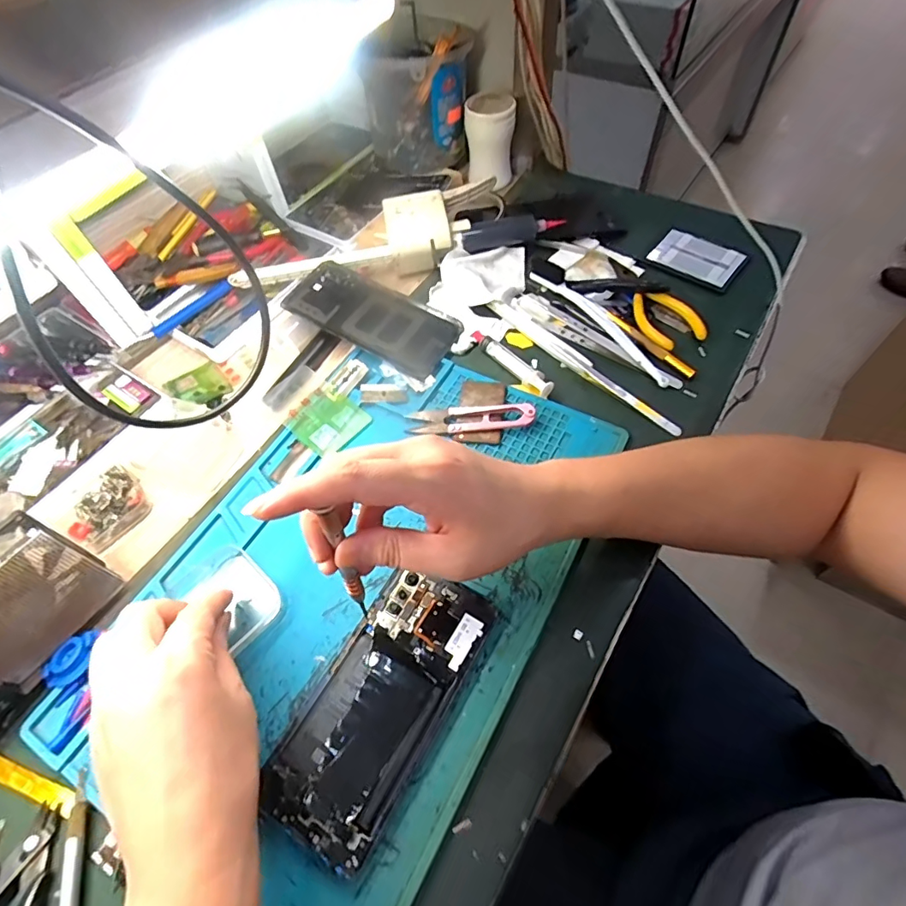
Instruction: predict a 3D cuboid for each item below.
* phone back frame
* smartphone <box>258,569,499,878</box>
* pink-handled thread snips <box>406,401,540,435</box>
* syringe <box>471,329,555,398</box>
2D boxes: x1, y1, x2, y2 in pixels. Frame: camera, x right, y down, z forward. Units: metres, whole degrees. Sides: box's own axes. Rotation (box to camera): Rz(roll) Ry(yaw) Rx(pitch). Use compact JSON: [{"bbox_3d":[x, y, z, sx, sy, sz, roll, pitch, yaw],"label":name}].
[{"bbox_3d":[-0.075,-0.126,0.467,0.157,0.009,0.069,29,67,10],"label":"phone back frame"},{"bbox_3d":[-0.041,0.145,0.301,0.070,0.009,0.155,27,64,18],"label":"smartphone"},{"bbox_3d":[0.013,-0.031,0.405,0.099,0.015,0.028,-4,58,1],"label":"pink-handled thread snips"},{"bbox_3d":[0.050,-0.080,0.438,0.015,0.011,0.094,-37,64,-18],"label":"syringe"}]

